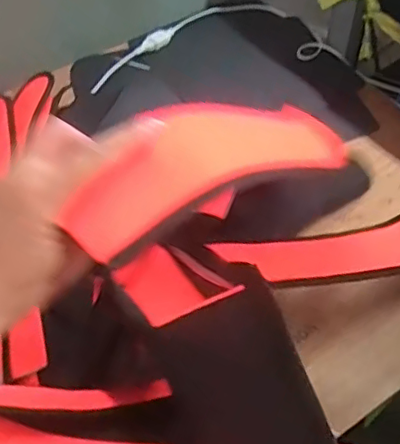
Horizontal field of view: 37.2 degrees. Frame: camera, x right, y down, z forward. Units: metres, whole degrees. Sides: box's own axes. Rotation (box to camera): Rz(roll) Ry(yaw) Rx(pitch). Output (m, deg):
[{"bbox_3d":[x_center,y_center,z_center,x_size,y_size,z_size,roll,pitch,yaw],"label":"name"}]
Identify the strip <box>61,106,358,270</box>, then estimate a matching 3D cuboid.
[{"bbox_3d":[0.031,-0.049,0.418,0.073,0.047,0.305,31,31,23],"label":"strip"}]

